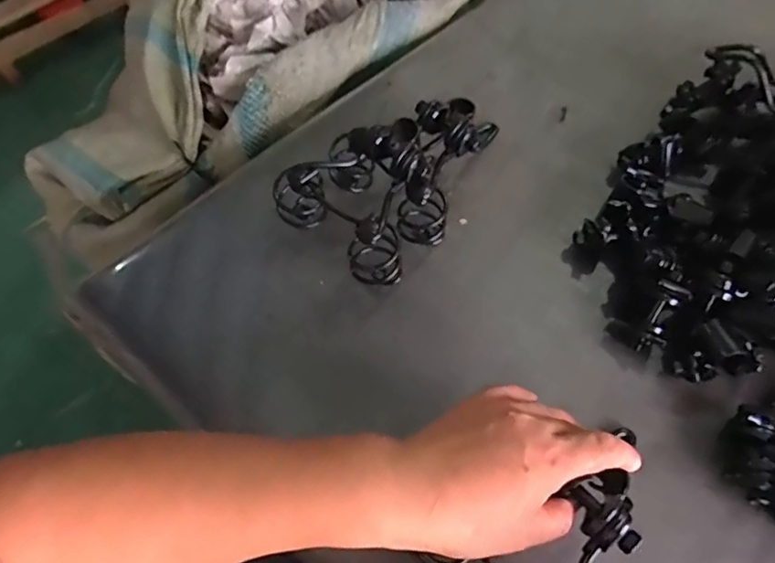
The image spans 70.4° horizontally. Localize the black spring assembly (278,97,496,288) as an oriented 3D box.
[{"bbox_3d":[0.002,-0.100,0.501,0.128,0.085,0.170,36,65,19],"label":"black spring assembly"}]

